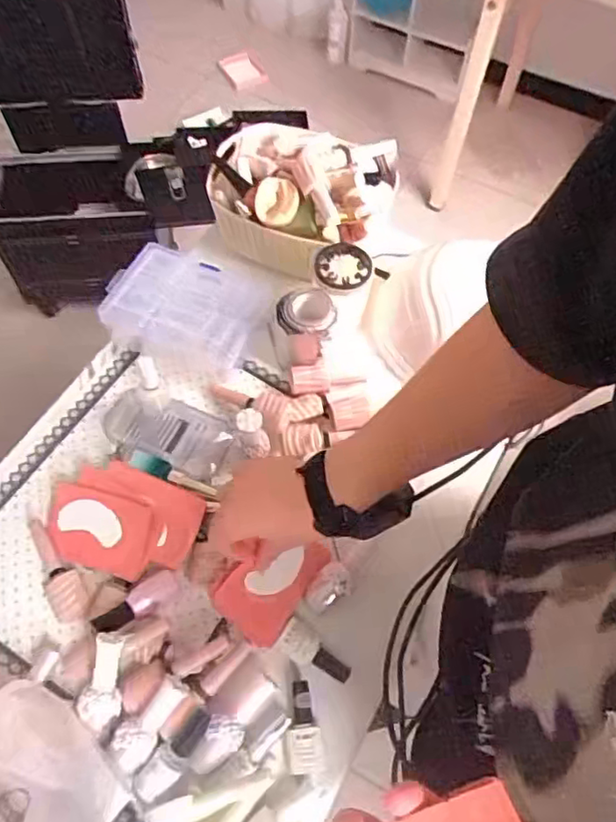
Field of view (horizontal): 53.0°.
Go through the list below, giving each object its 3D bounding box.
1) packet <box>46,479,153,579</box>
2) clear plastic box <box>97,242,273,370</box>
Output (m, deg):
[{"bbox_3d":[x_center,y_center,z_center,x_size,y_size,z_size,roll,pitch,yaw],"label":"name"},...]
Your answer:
[{"bbox_3d":[-0.201,0.112,0.592,0.106,0.006,0.073,13,90,10],"label":"packet"},{"bbox_3d":[-0.131,-0.116,0.686,0.152,0.051,0.130,21,64,10],"label":"clear plastic box"}]

